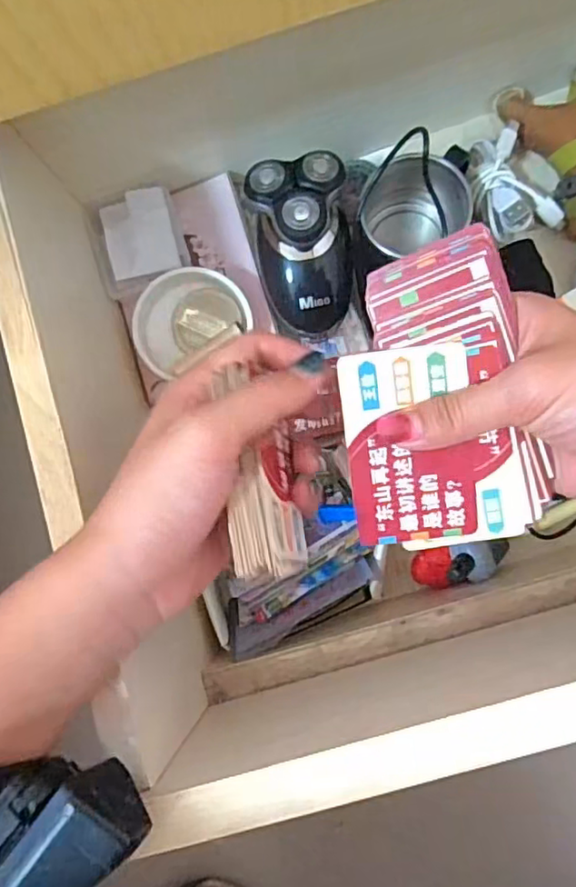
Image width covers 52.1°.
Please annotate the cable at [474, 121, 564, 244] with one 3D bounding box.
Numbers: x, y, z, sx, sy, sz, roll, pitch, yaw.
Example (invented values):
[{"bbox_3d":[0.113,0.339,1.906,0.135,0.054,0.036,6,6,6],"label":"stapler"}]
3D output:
[{"bbox_3d":[0.141,-0.166,0.374,0.046,0.023,0.067,-23,81,1],"label":"cable"}]

